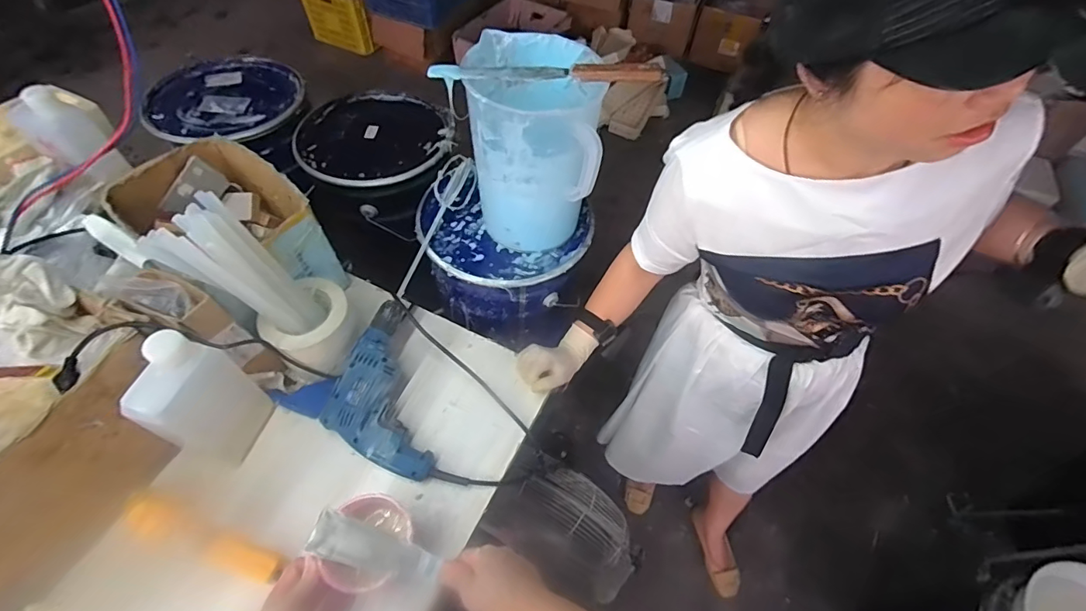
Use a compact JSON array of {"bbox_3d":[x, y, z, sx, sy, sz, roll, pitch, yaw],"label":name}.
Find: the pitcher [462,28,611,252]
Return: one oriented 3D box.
[{"bbox_3d":[-0.014,-0.229,0.709,0.176,0.251,0.195,5,55,0],"label":"pitcher"}]

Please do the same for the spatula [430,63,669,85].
[{"bbox_3d":[0.005,-0.294,0.595,0.289,0.024,0.023,3,55,-1],"label":"spatula"}]

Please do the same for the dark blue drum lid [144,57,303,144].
[{"bbox_3d":[-0.631,-0.425,0.949,0.258,0.020,0.270,2,55,-2],"label":"dark blue drum lid"}]

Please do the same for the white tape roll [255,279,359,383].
[{"bbox_3d":[-0.334,0.041,0.701,0.109,0.099,0.120,32,60,18],"label":"white tape roll"}]

